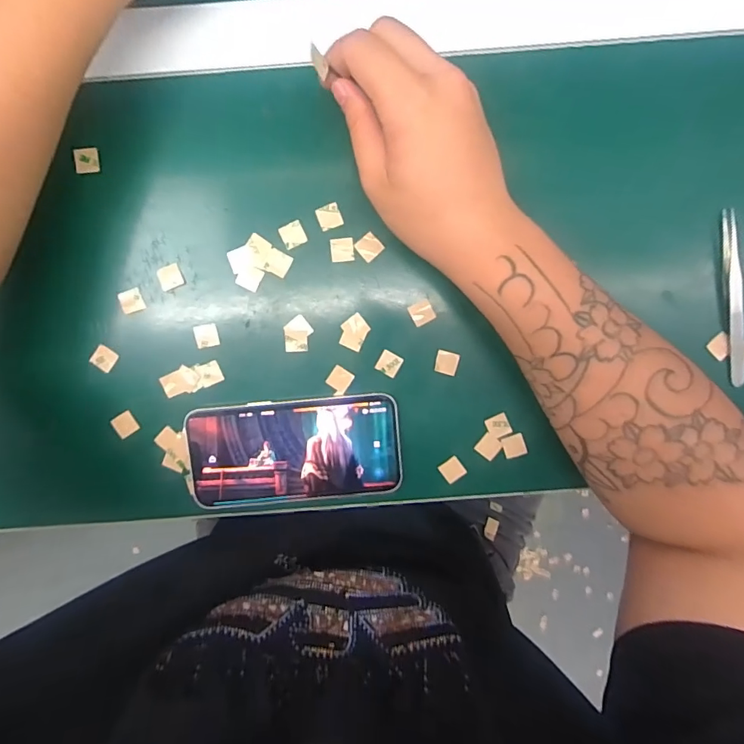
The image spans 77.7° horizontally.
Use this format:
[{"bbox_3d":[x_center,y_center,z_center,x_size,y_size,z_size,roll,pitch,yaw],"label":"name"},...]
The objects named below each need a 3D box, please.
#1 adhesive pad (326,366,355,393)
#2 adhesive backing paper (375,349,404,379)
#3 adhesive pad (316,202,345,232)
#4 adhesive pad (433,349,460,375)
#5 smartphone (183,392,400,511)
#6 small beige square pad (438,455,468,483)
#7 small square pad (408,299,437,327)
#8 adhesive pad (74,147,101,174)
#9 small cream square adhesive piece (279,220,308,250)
[{"bbox_3d":[-0.022,0.005,0.320,0.015,0.004,0.015,34,94,-3],"label":"adhesive pad"},{"bbox_3d":[0.012,-0.005,0.319,0.016,0.004,0.015,28,94,-3],"label":"adhesive backing paper"},{"bbox_3d":[-0.028,-0.103,0.306,0.016,0.004,0.016,-21,95,1],"label":"adhesive pad"},{"bbox_3d":[0.052,-0.006,0.319,0.016,0.004,0.015,14,95,-2],"label":"adhesive pad"},{"bbox_3d":[-0.053,0.055,0.322,0.144,0.008,0.071,-6,95,0],"label":"smartphone"},{"bbox_3d":[0.058,0.070,0.329,0.015,0.004,0.016,-35,95,3],"label":"small beige square pad"},{"bbox_3d":[0.034,-0.040,0.314,0.016,0.004,0.014,-26,95,2],"label":"small square pad"},{"bbox_3d":[-0.186,-0.138,0.301,0.015,0.004,0.015,-9,122,-14],"label":"adhesive pad"},{"bbox_3d":[-0.053,-0.092,0.307,0.016,0.004,0.016,-26,95,2],"label":"small cream square adhesive piece"}]

